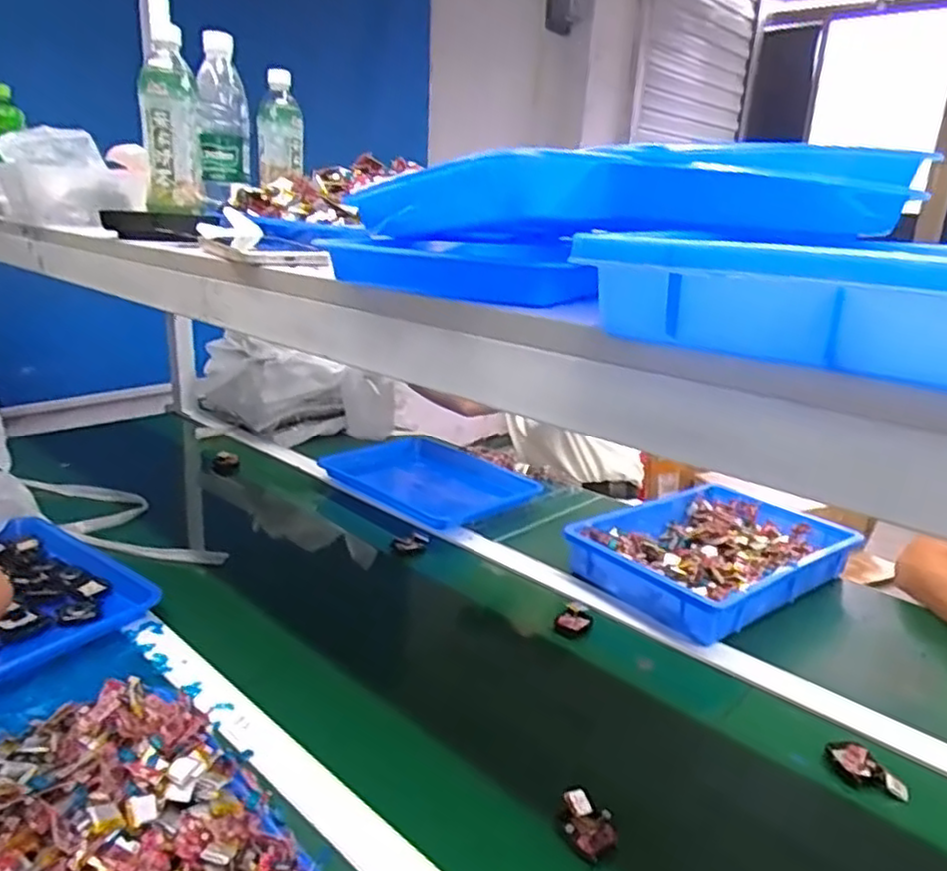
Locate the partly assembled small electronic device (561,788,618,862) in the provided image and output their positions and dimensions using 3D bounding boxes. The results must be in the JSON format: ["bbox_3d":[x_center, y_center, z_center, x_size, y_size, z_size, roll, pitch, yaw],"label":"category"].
[{"bbox_3d":[0.092,0.314,0.575,0.038,0.017,0.052,-8,21,-31],"label":"partly assembled small electronic device"}]

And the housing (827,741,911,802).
[{"bbox_3d":[0.359,0.308,0.651,0.030,0.019,0.068,-5,20,-24],"label":"housing"}]

